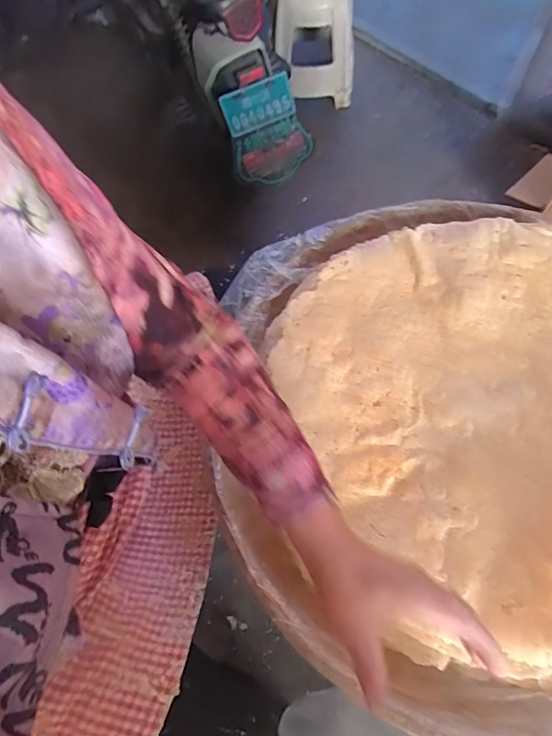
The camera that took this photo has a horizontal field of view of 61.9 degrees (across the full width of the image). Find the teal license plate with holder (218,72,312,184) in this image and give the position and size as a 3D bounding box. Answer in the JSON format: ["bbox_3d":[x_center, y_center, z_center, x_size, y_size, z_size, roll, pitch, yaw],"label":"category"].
[{"bbox_3d":[-0.023,-0.611,1.204,0.203,0.234,0.045,-14,19,12],"label":"teal license plate with holder"}]

